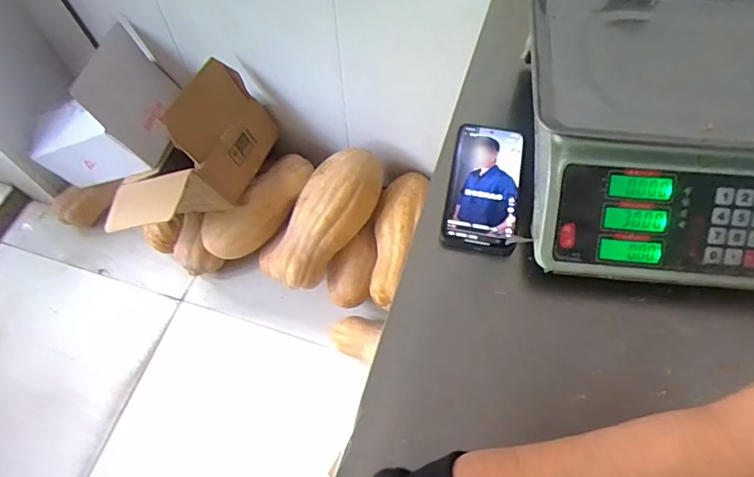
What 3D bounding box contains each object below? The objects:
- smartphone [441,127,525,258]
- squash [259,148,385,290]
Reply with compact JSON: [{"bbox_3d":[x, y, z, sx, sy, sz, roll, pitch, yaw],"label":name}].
[{"bbox_3d":[0.120,-0.059,0.561,0.080,0.008,0.168,9,64,6],"label":"smartphone"},{"bbox_3d":[-0.133,-0.049,1.203,0.162,0.118,0.367,39,95,19],"label":"squash"}]

